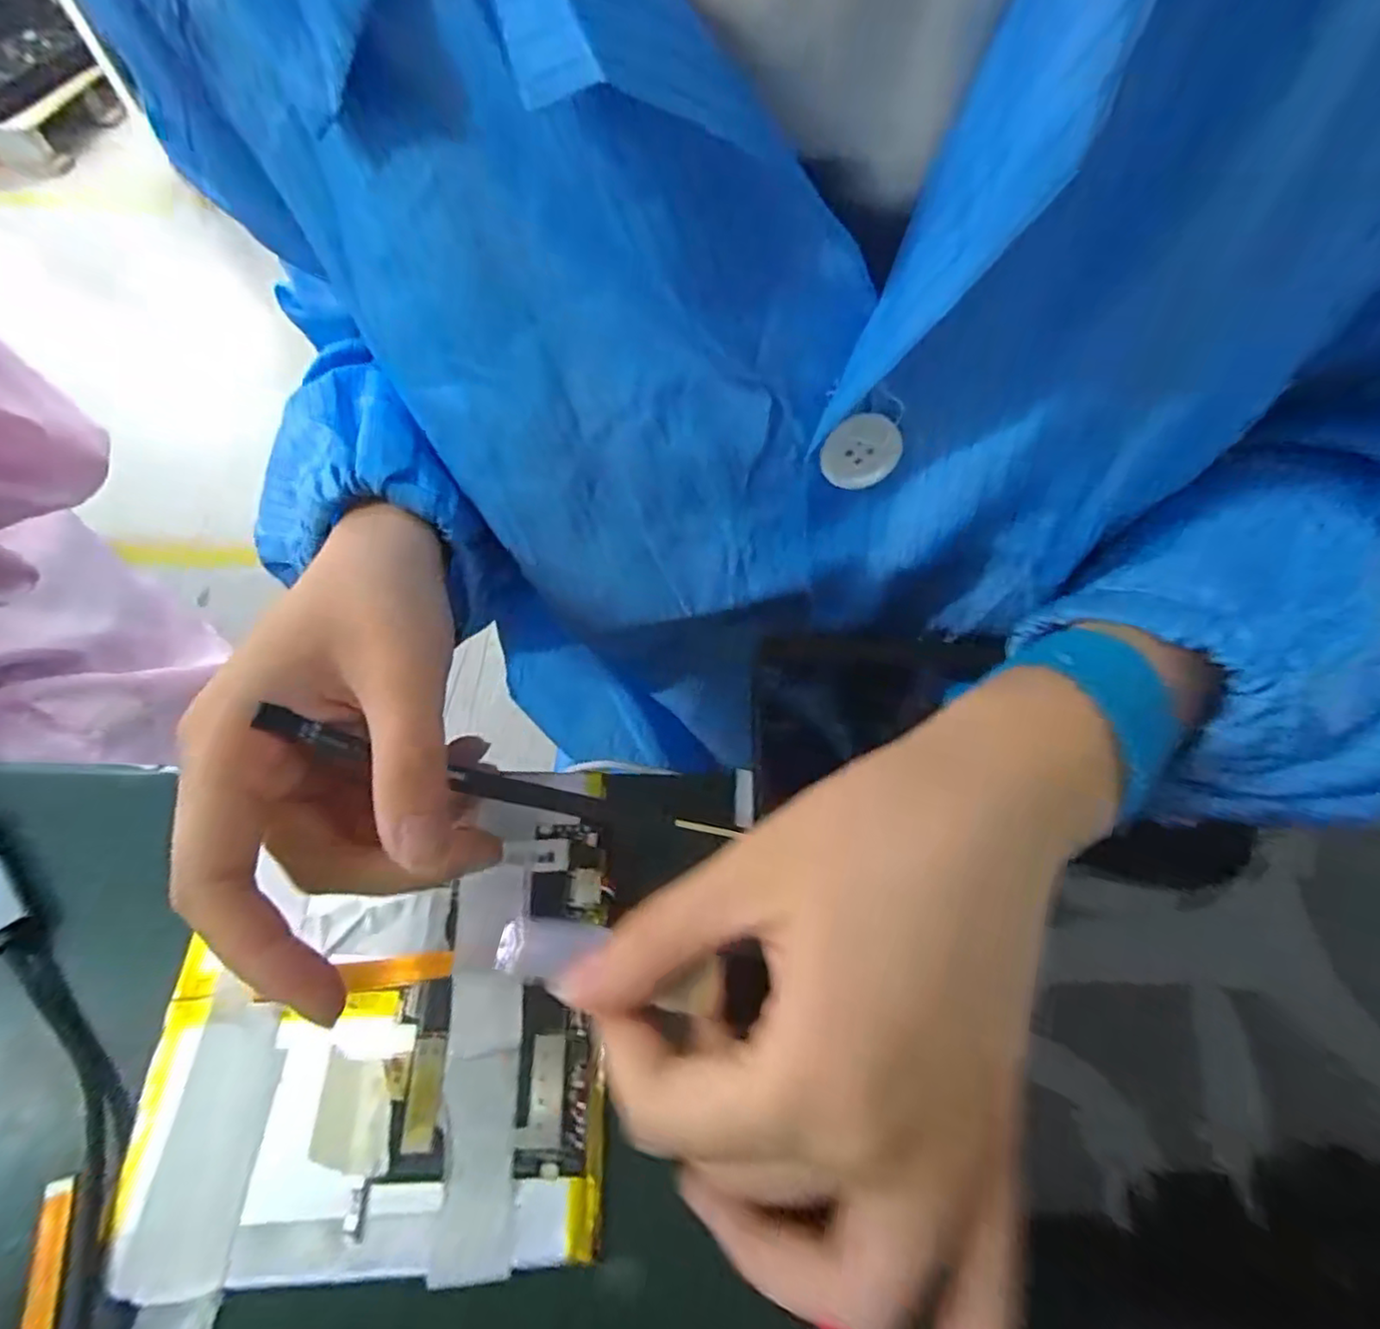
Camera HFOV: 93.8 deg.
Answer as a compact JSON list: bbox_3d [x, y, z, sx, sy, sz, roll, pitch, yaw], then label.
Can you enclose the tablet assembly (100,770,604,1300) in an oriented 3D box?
[{"bbox_3d":[-0.088,0.096,0.189,0.122,0.013,0.125,-2,55,-2],"label":"tablet assembly"}]

